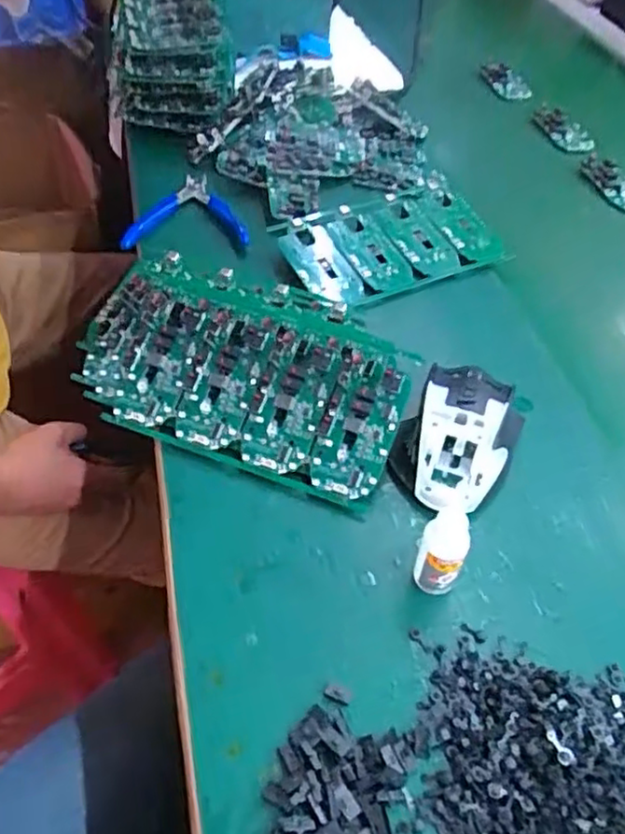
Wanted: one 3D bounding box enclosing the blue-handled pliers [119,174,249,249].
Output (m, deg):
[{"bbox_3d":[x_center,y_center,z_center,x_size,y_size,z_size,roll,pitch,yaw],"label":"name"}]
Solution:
[{"bbox_3d":[-0.109,-0.191,0.614,0.111,0.020,0.104,6,48,0],"label":"blue-handled pliers"}]

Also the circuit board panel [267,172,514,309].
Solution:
[{"bbox_3d":[0.071,-0.158,0.579,0.195,0.014,0.119,-20,53,-22],"label":"circuit board panel"}]

